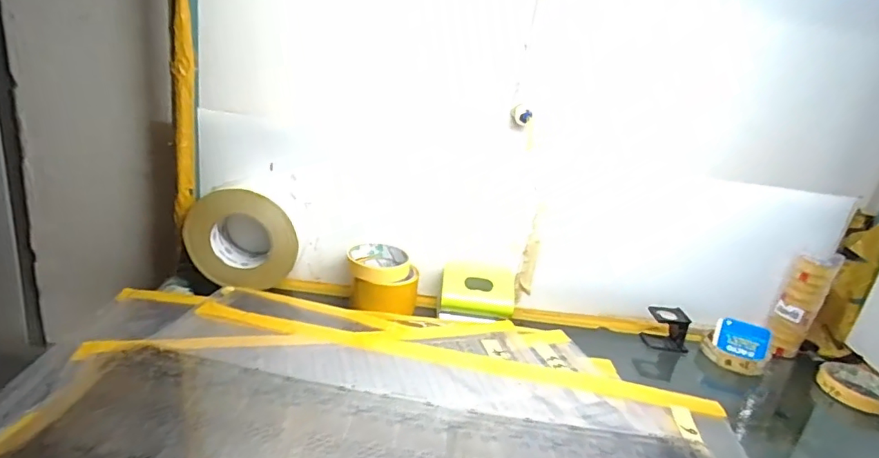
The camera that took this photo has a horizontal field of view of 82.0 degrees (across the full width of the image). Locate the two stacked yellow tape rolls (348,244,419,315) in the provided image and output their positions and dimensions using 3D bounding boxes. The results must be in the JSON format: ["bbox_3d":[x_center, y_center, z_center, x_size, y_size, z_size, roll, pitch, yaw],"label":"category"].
[{"bbox_3d":[-0.077,0.068,0.689,0.097,0.063,0.082,6,19,-4],"label":"two stacked yellow tape rolls"}]

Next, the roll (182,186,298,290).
[{"bbox_3d":[-0.257,0.010,0.677,0.142,0.125,0.064,9,19,2],"label":"roll"}]

